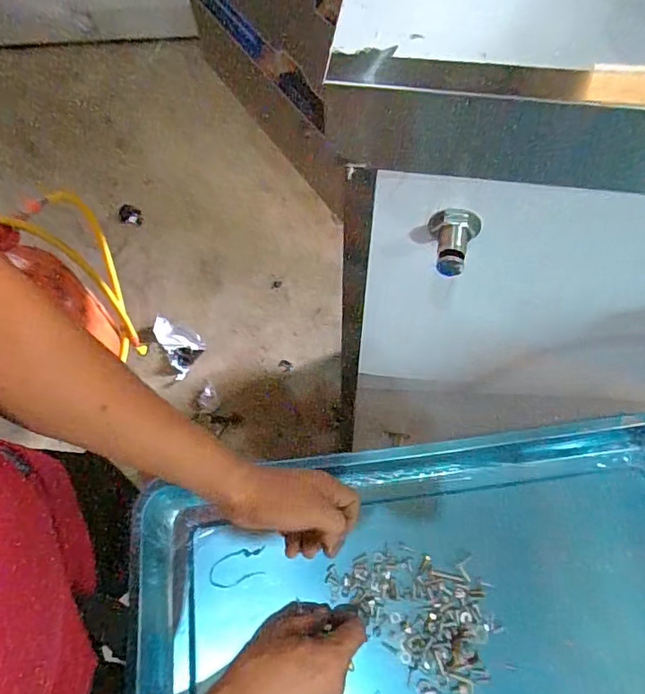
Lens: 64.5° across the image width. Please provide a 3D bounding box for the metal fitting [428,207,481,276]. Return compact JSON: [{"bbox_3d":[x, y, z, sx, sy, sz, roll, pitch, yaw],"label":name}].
[{"bbox_3d":[0.088,-0.070,0.353,0.034,0.027,0.042,16,67,10],"label":"metal fitting"}]

